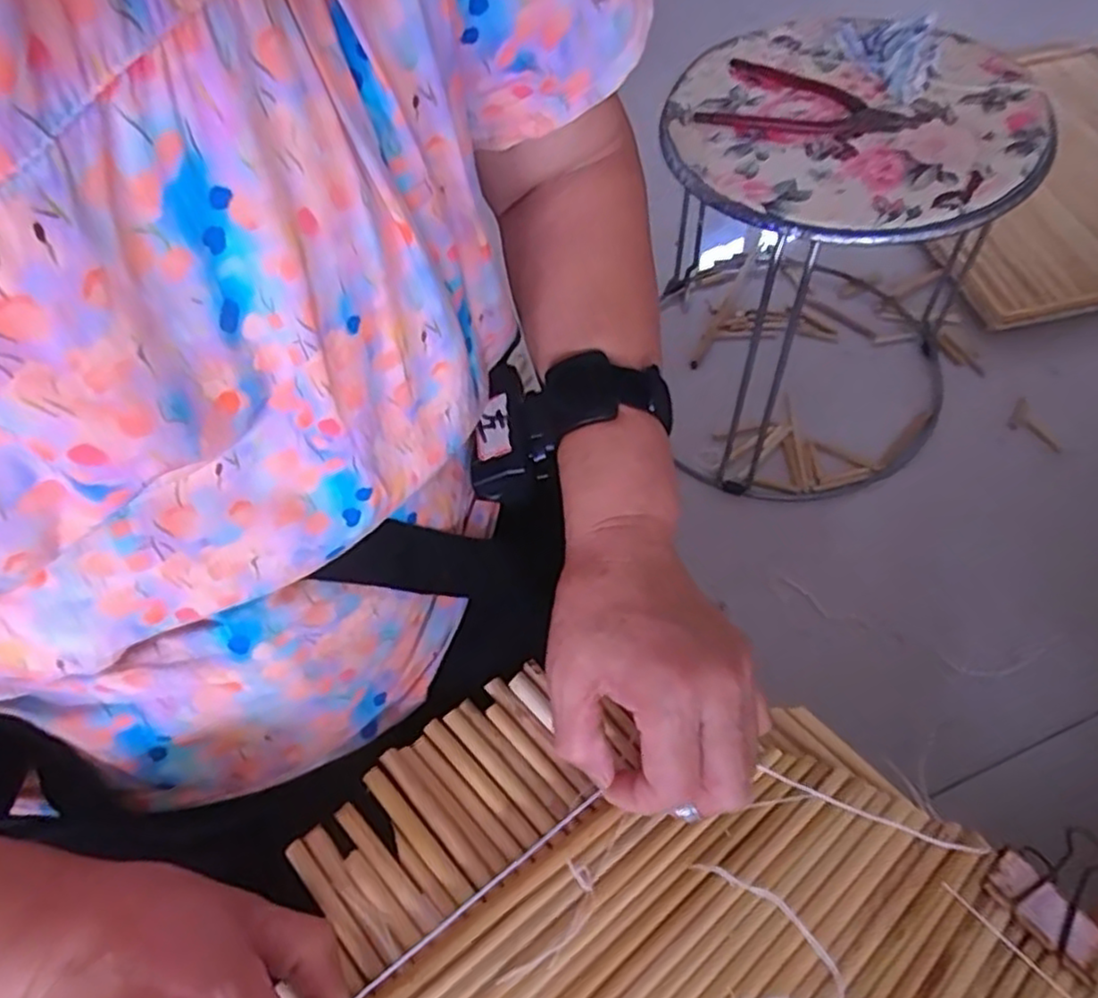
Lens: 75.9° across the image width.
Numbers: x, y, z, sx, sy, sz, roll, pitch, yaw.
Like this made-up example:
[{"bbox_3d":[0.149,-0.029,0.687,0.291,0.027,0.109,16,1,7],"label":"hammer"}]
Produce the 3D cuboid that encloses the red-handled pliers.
[{"bbox_3d":[0.214,-0.319,0.572,0.164,0.018,0.097,22,63,19],"label":"red-handled pliers"}]

